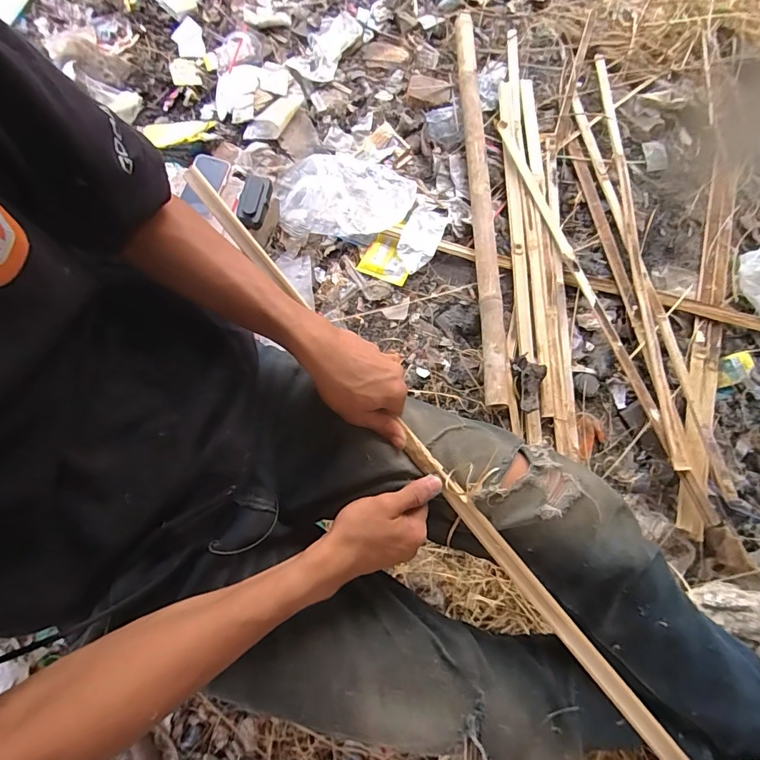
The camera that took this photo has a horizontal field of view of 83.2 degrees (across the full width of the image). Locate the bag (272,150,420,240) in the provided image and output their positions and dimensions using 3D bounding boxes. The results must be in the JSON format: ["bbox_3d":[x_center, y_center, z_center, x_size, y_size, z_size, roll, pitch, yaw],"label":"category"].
[{"bbox_3d":[-0.073,-0.397,0.904,0.282,0.033,0.200,5,75,-2],"label":"bag"}]

